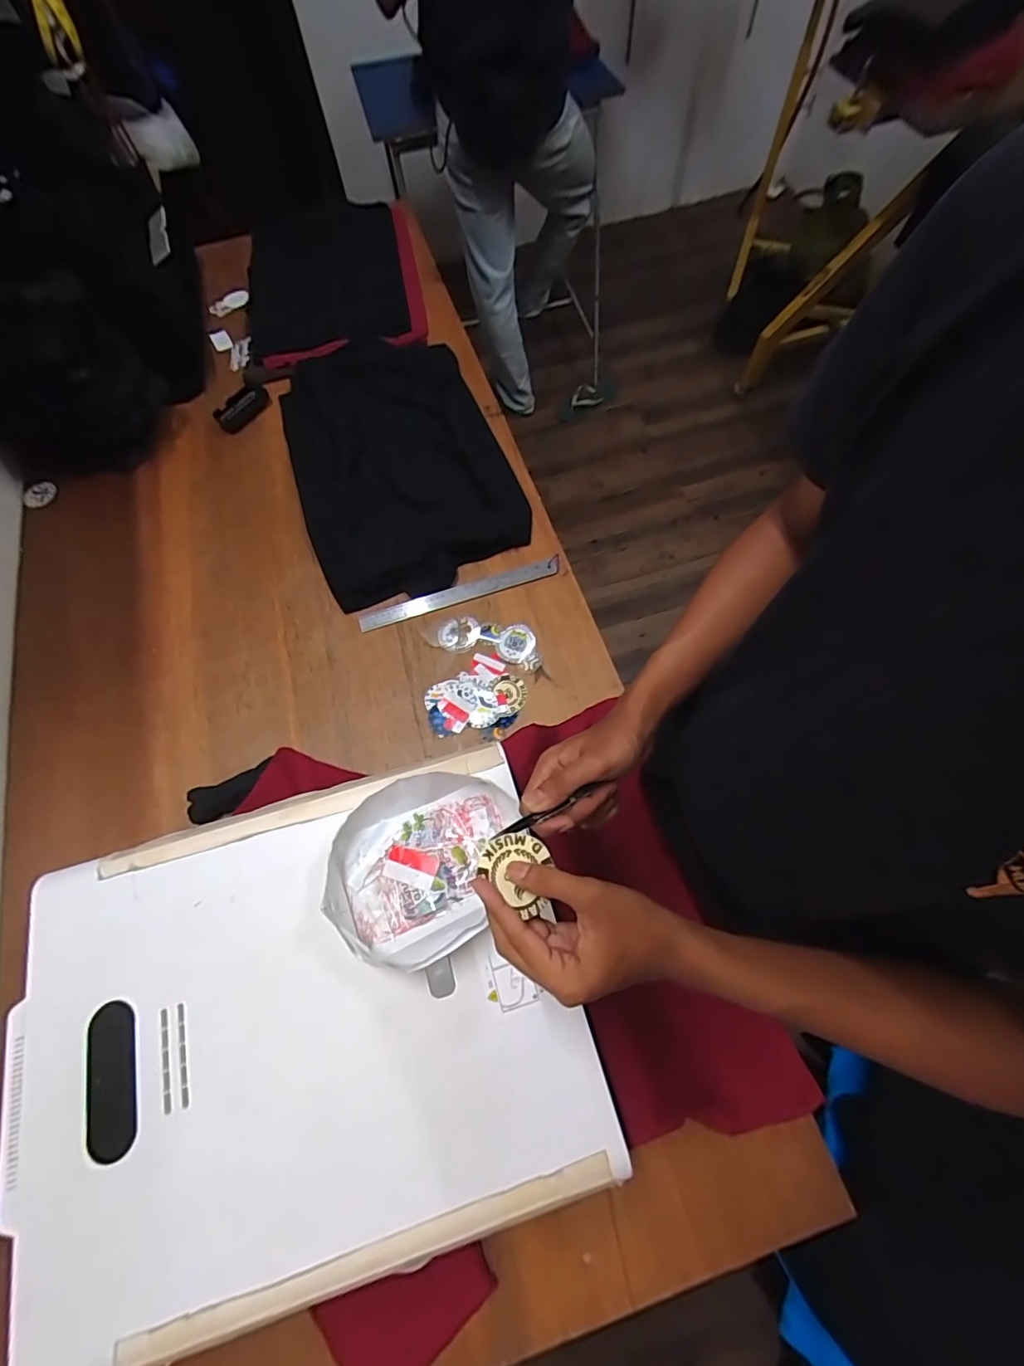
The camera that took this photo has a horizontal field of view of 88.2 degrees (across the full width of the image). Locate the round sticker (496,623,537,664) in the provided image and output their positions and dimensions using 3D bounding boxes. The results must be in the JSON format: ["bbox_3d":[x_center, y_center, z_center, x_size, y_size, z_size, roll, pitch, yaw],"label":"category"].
[{"bbox_3d":[0.005,-0.060,0.808,0.066,0.009,0.055,-42,71,-15],"label":"round sticker"}]

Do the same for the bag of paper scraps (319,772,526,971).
[{"bbox_3d":[-0.083,0.173,0.514,0.187,0.046,0.163,-28,68,-10],"label":"bag of paper scraps"}]

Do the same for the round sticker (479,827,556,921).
[{"bbox_3d":[0.008,0.138,0.394,0.059,0.005,0.050,43,68,10],"label":"round sticker"}]

